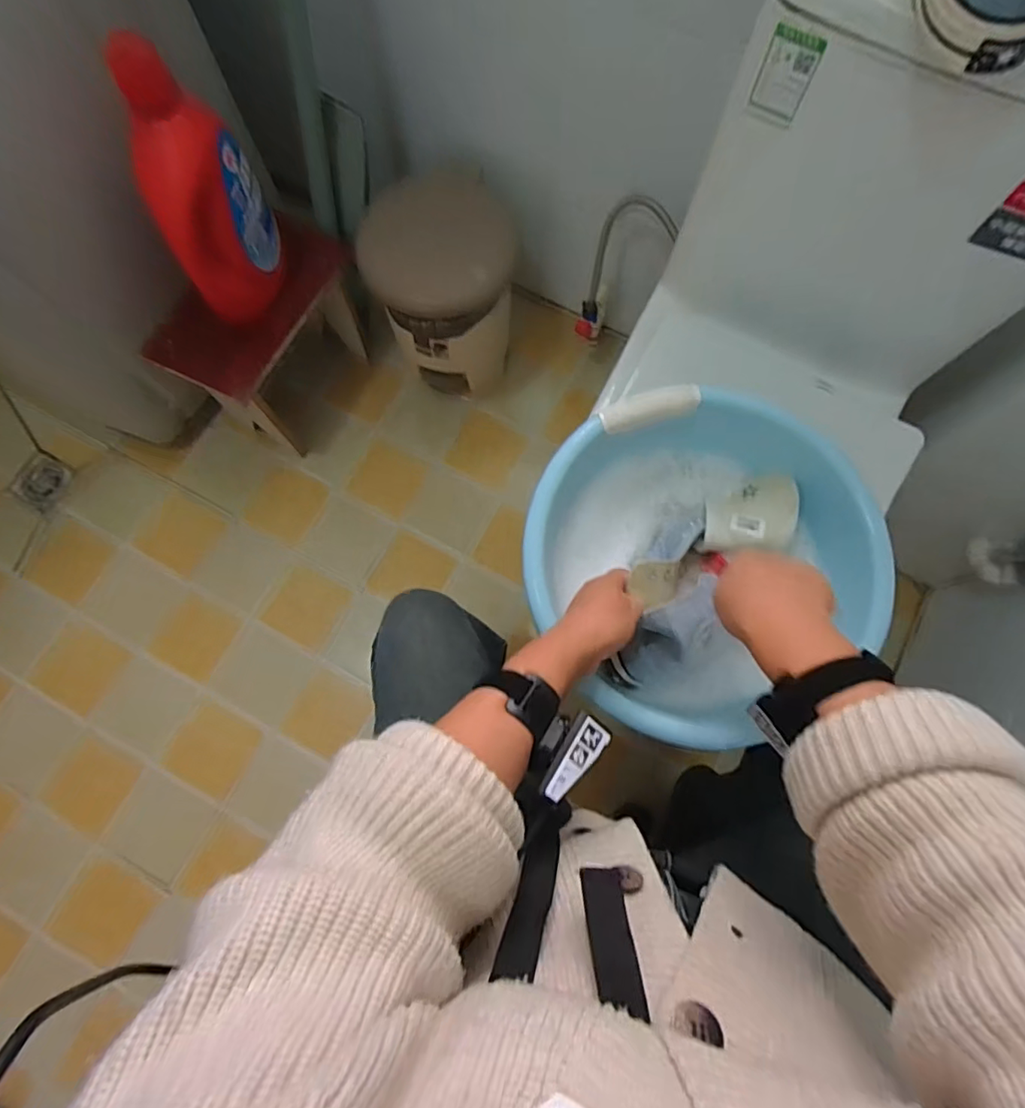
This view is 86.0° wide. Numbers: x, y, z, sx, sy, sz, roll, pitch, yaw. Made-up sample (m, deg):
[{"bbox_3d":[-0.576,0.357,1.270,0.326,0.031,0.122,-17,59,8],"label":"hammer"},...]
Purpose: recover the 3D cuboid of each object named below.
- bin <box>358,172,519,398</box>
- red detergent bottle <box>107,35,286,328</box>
[{"bbox_3d":[-0.141,-0.483,1.085,0.262,0.347,0.276,0,75,-2],"label":"bin"},{"bbox_3d":[-0.424,-0.497,0.770,0.097,0.334,0.166,1,75,-1],"label":"red detergent bottle"}]

